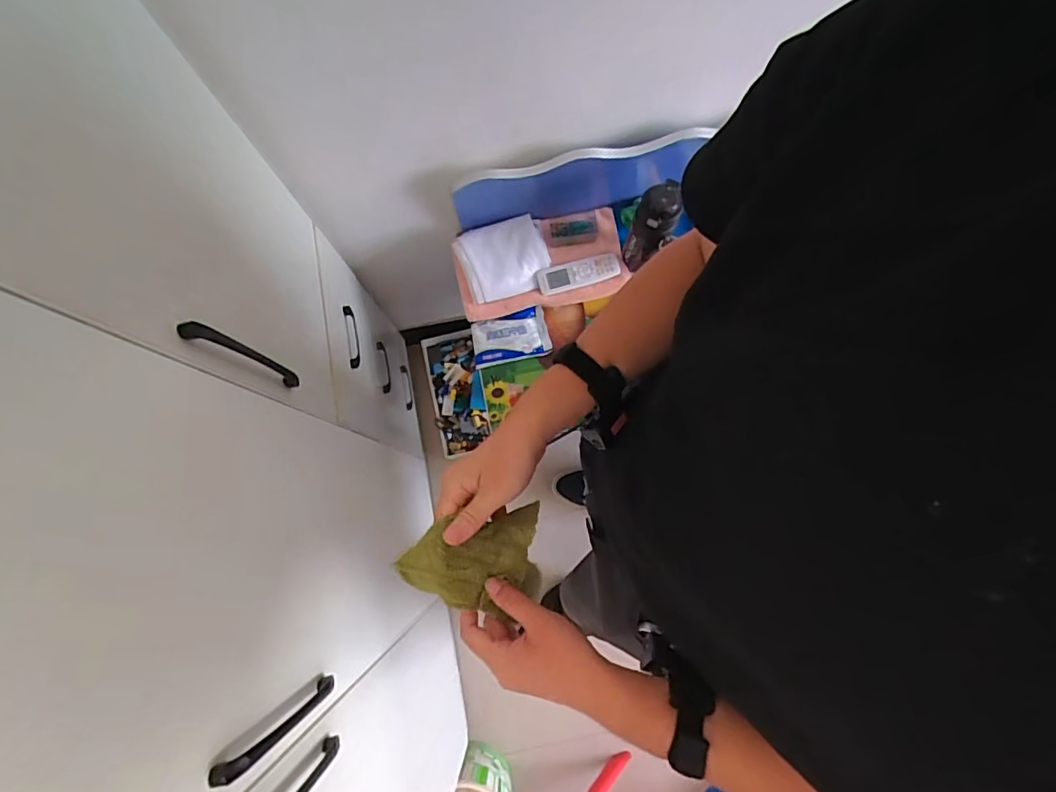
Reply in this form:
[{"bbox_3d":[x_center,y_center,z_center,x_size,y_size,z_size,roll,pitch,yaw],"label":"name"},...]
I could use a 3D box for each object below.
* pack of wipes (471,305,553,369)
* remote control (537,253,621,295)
[{"bbox_3d":[-0.034,-0.113,1.008,0.145,0.027,0.087,-13,78,-3],"label":"pack of wipes"},{"bbox_3d":[0.097,-0.239,1.002,0.155,0.019,0.055,-12,78,-3],"label":"remote control"}]

